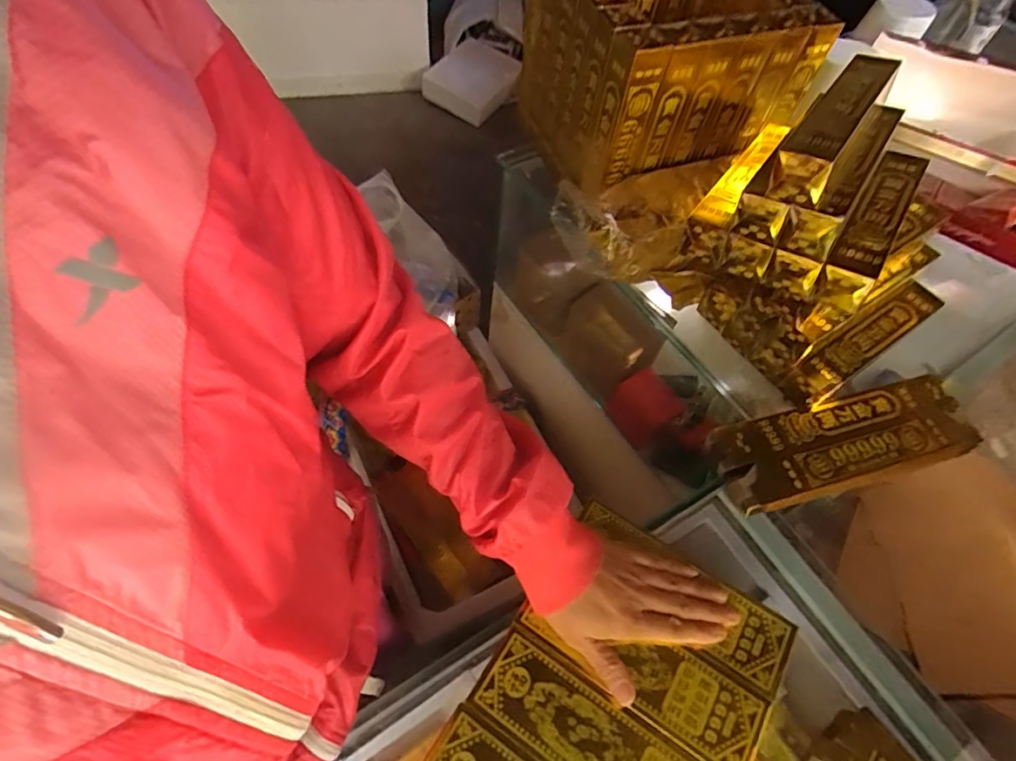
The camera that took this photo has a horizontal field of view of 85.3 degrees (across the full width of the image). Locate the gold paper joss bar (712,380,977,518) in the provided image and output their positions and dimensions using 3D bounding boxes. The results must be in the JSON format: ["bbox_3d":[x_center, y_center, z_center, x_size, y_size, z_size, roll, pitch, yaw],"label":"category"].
[{"bbox_3d":[0.350,0.062,0.569,0.276,0.031,0.087,-12,60,-12],"label":"gold paper joss bar"}]

